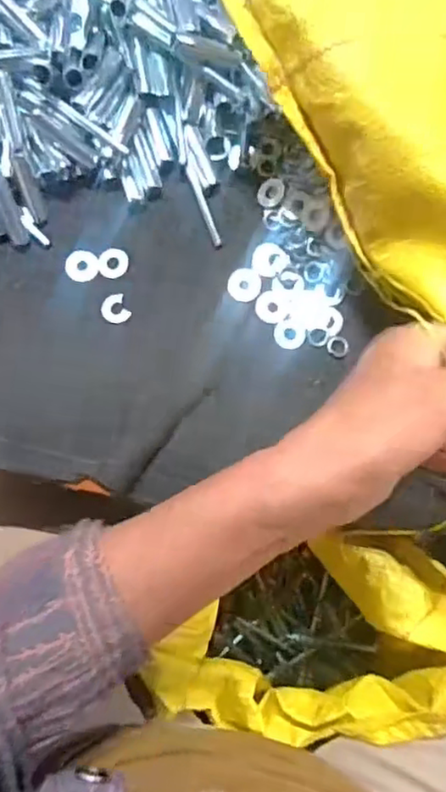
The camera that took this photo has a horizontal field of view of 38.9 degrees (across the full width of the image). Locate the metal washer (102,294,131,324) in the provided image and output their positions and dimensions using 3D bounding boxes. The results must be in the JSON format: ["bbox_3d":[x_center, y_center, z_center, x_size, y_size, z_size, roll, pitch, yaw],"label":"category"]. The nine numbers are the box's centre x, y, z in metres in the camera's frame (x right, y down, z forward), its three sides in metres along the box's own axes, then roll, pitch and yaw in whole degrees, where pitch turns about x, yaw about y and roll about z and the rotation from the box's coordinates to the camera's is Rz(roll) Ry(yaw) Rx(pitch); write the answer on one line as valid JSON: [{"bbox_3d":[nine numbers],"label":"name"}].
[{"bbox_3d":[-0.065,-0.052,0.383,0.015,0.004,0.020,-21,71,-10],"label":"metal washer"}]

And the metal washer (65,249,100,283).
[{"bbox_3d":[-0.088,-0.081,0.392,0.020,0.004,0.021,-39,82,-7],"label":"metal washer"}]

